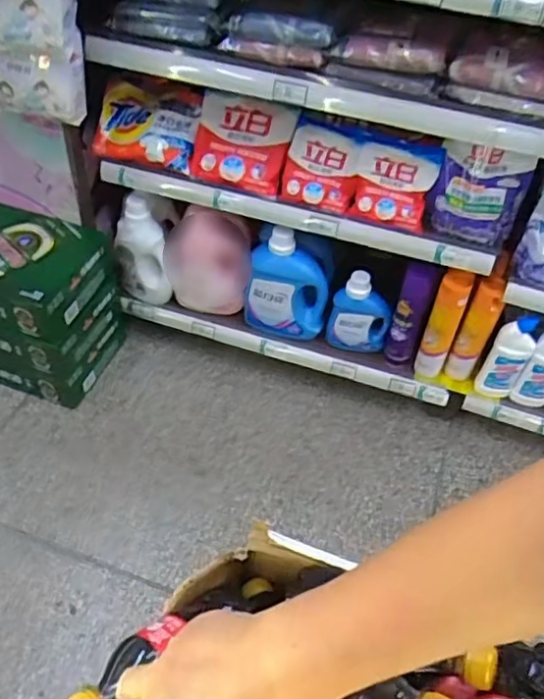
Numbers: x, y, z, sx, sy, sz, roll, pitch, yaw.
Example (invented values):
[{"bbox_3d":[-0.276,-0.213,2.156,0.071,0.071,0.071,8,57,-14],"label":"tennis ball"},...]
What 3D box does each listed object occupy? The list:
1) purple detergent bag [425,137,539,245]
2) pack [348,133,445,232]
[{"bbox_3d":[0.396,-0.301,1.192,0.167,0.190,0.058,22,51,14],"label":"purple detergent bag"},{"bbox_3d":[0.245,-0.339,1.232,0.159,0.156,0.085,14,50,8],"label":"pack"}]

